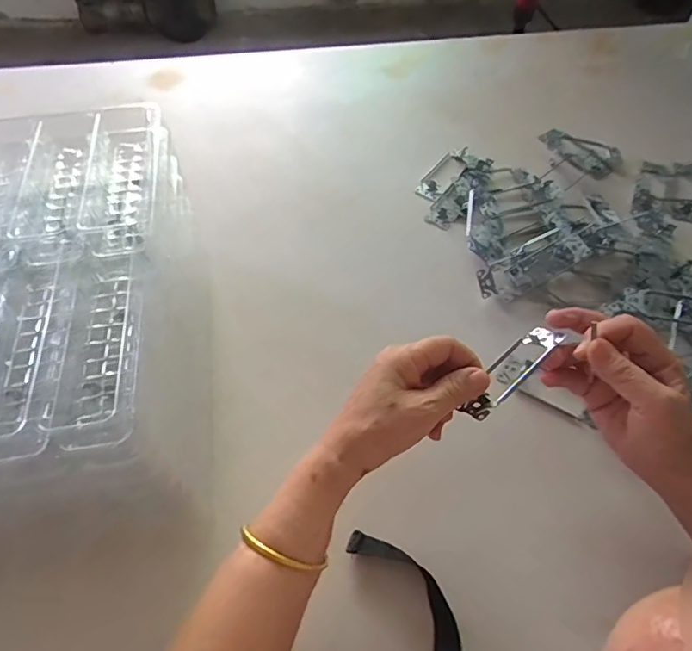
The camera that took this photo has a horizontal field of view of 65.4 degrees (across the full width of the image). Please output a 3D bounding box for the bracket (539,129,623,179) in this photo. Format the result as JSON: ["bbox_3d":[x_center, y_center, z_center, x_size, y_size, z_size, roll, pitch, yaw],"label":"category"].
[{"bbox_3d":[0.319,-0.238,0.731,0.102,0.019,0.057,38,64,22],"label":"bracket"}]

